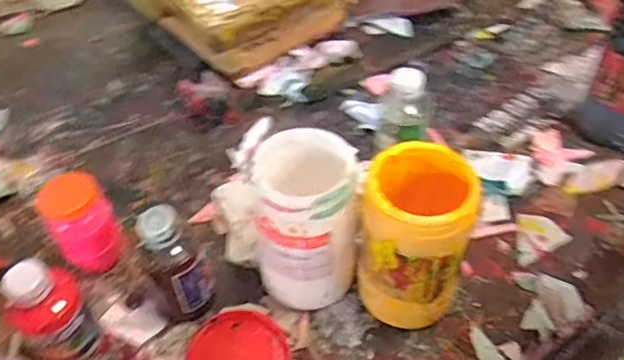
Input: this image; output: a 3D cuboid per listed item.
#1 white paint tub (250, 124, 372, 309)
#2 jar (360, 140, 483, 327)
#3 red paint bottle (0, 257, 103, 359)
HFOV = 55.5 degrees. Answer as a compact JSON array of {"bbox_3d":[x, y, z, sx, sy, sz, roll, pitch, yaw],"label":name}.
[{"bbox_3d":[-0.005,0.039,0.561,0.091,0.169,0.100,-1,48,2],"label":"white paint tub"},{"bbox_3d":[0.094,0.056,0.554,0.099,0.175,0.099,-1,48,1],"label":"jar"},{"bbox_3d":[-0.228,0.116,0.520,0.059,0.099,0.058,-1,48,2],"label":"red paint bottle"}]

